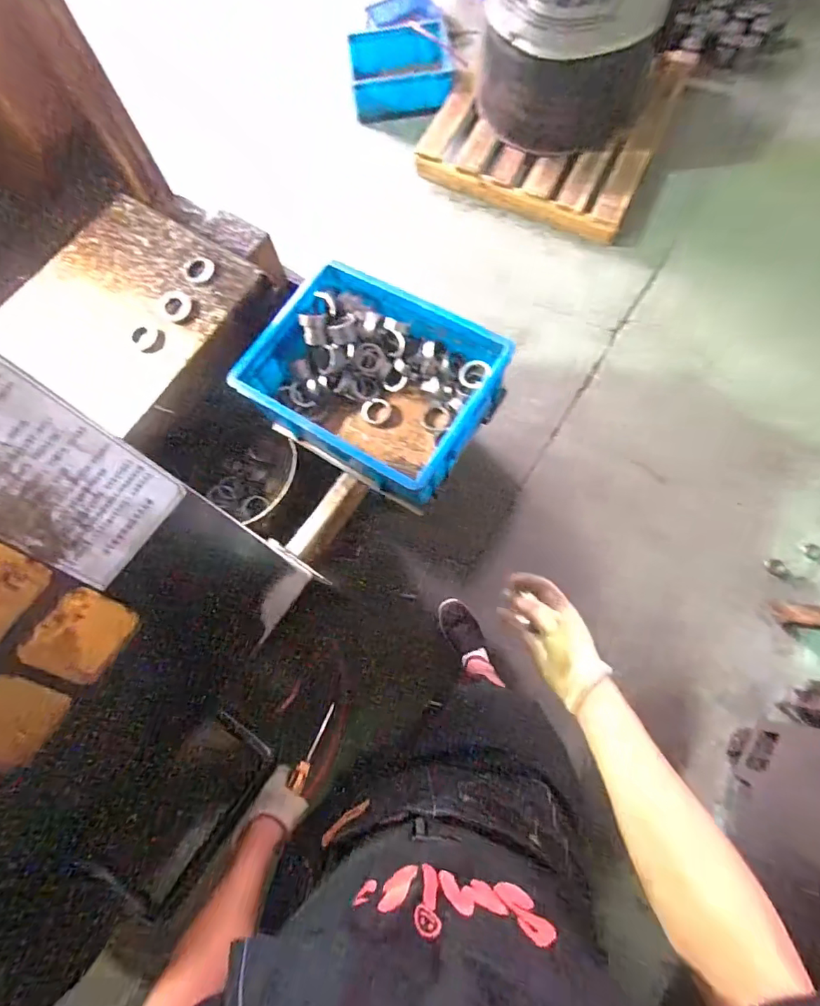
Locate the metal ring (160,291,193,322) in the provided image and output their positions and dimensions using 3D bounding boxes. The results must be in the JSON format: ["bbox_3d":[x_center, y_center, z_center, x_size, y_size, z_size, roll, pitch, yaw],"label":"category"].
[{"bbox_3d":[-0.360,-0.302,0.763,0.048,0.009,0.047,0,74,1],"label":"metal ring"}]

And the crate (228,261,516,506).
[{"bbox_3d":[-0.057,-0.187,0.773,0.346,0.129,0.258,31,77,10],"label":"crate"}]

